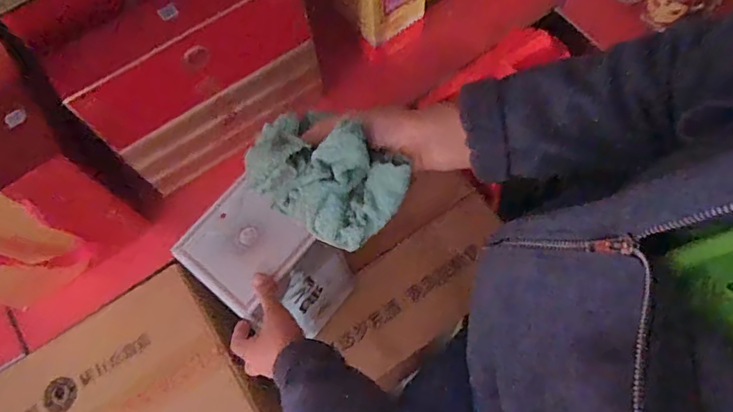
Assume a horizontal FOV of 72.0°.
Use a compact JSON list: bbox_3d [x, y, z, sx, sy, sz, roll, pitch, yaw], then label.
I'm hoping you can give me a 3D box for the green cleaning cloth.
[{"bbox_3d":[-0.036,-0.027,0.430,0.134,0.081,0.084,29,73,13],"label":"green cleaning cloth"}]

